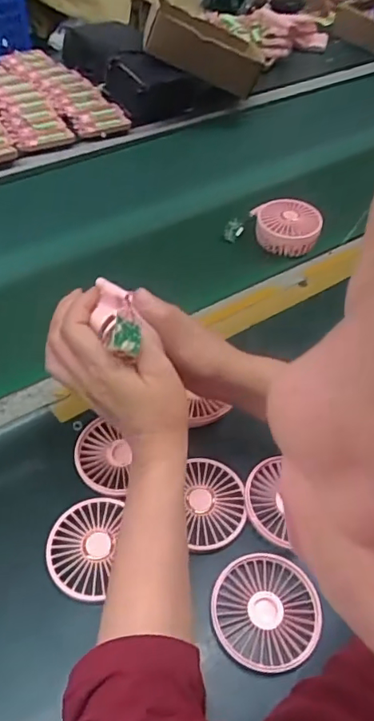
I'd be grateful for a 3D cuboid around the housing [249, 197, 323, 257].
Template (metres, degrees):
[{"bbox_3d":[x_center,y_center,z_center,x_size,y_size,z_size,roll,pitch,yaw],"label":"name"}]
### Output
[{"bbox_3d":[0.137,-0.185,0.742,0.084,0.045,0.088,-2,48,-3],"label":"housing"}]

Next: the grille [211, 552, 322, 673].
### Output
[{"bbox_3d":[0.066,0.204,0.437,0.086,0.007,0.086,-3,48,-4],"label":"grille"}]

